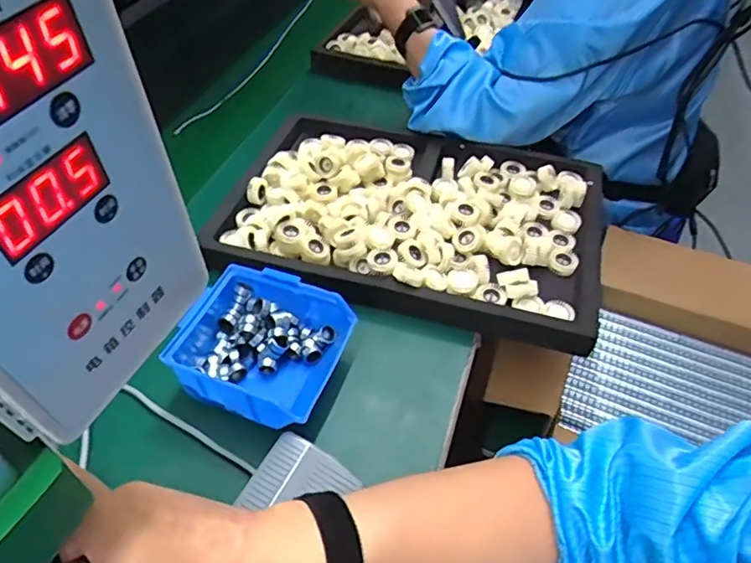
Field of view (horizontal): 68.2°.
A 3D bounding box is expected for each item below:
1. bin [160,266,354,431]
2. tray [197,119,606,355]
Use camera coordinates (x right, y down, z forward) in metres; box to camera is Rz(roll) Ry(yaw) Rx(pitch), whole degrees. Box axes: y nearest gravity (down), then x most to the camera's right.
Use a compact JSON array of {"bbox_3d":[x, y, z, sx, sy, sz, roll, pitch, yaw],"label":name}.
[{"bbox_3d":[-0.106,0.060,0.515,0.142,0.061,0.128,16,49,13],"label":"bin"},{"bbox_3d":[0.046,-0.083,0.662,0.429,0.048,0.293,12,49,9],"label":"tray"}]

